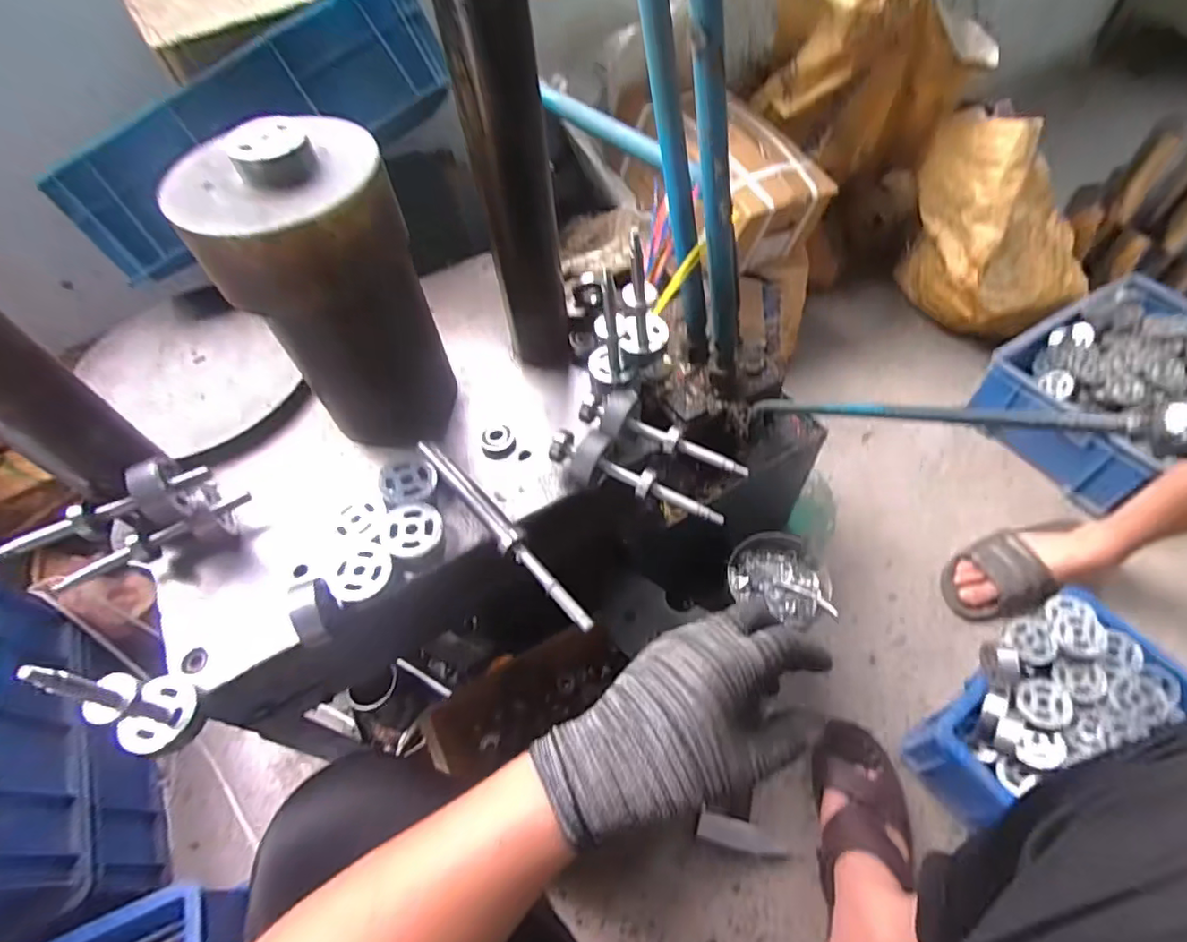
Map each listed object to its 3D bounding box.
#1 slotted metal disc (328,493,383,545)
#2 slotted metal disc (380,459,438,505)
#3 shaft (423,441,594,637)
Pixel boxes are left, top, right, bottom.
[{"bbox_3d":[-0.211,0.042,0.514,0.050,0.009,0.052,-2,56,4],"label":"slotted metal disc"},{"bbox_3d":[-0.170,0.009,0.530,0.049,0.012,0.045,-2,56,4],"label":"slotted metal disc"},{"bbox_3d":[-0.083,0.049,0.508,0.018,0.019,0.237,-36,60,-18],"label":"shaft"}]

